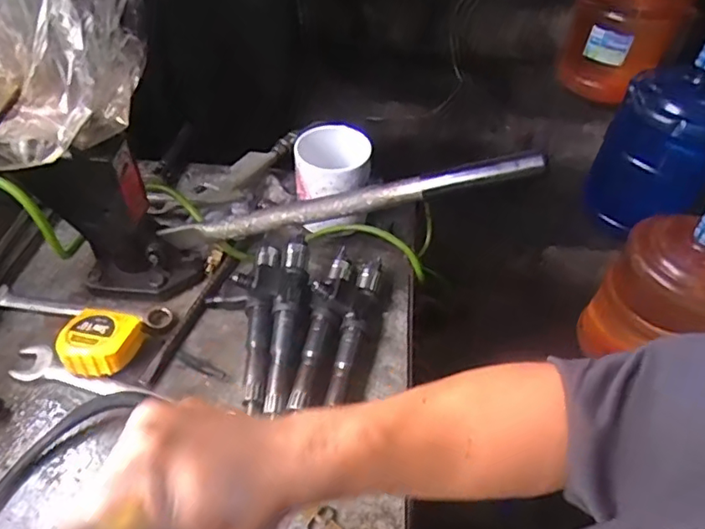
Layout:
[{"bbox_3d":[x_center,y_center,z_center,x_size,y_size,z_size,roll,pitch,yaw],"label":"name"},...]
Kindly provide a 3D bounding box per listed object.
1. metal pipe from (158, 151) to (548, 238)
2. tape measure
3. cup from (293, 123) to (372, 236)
[{"bbox_3d":[-0.014,-0.053,0.492,0.345,0.018,0.022,-9,43,21],"label":"metal pipe"},{"bbox_3d":[-0.229,0.070,0.513,0.067,0.028,0.058,5,47,0],"label":"tape measure"},{"bbox_3d":[-0.022,-0.095,0.626,0.081,0.086,0.099,7,47,1],"label":"cup"}]

